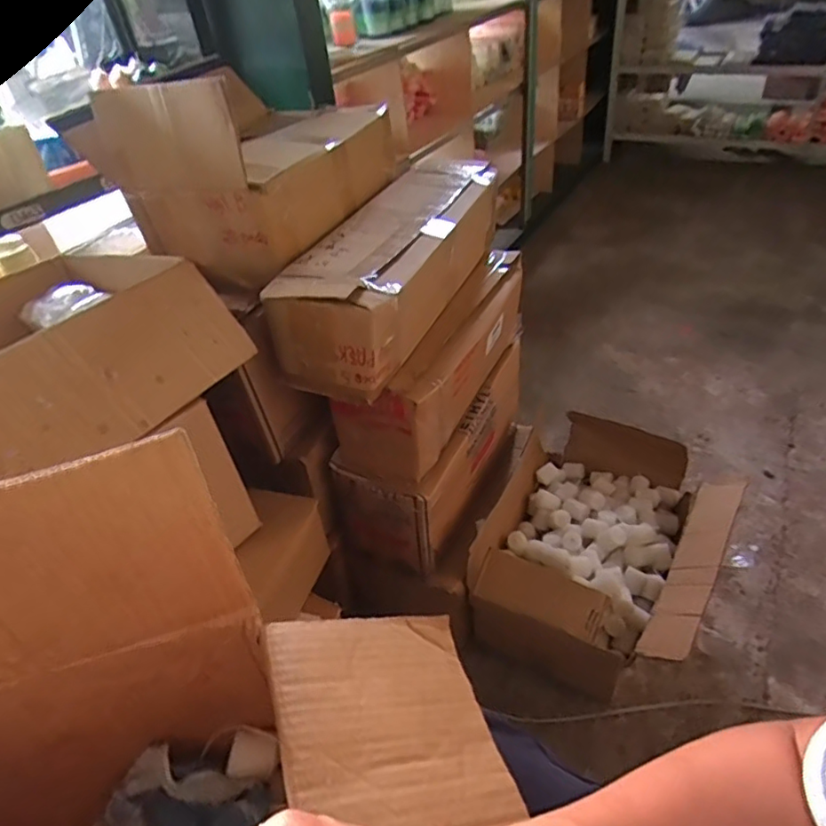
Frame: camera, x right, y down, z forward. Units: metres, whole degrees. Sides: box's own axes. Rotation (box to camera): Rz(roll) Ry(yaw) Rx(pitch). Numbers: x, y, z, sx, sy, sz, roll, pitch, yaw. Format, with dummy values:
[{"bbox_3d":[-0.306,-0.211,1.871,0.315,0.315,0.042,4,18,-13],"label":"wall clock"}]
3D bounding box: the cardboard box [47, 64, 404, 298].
[{"bbox_3d":[-0.291,-0.446,0.966,0.367,0.240,0.523,9,43,18],"label":"cardboard box"}]

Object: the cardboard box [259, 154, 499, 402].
[{"bbox_3d":[-0.016,-0.265,0.962,0.194,0.145,0.571,9,43,18],"label":"cardboard box"}]

